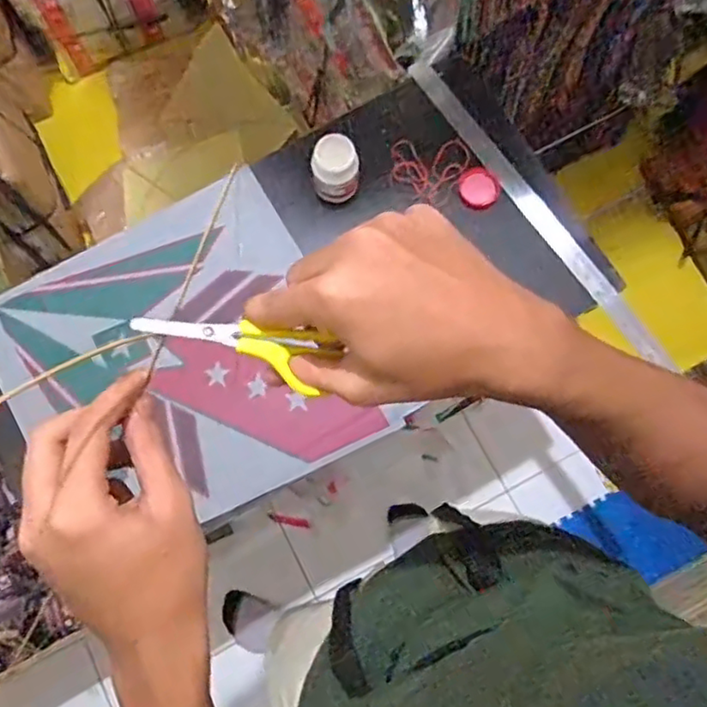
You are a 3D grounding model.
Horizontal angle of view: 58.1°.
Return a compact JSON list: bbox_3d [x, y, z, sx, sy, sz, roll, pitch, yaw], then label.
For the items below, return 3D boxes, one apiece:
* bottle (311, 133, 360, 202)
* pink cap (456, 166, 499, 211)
[{"bbox_3d":[-0.025,-0.232,0.816,0.062,0.089,0.055,-6,77,0],"label":"bottle"},{"bbox_3d":[0.166,-0.220,0.851,0.053,0.007,0.060,-3,77,0],"label":"pink cap"}]

